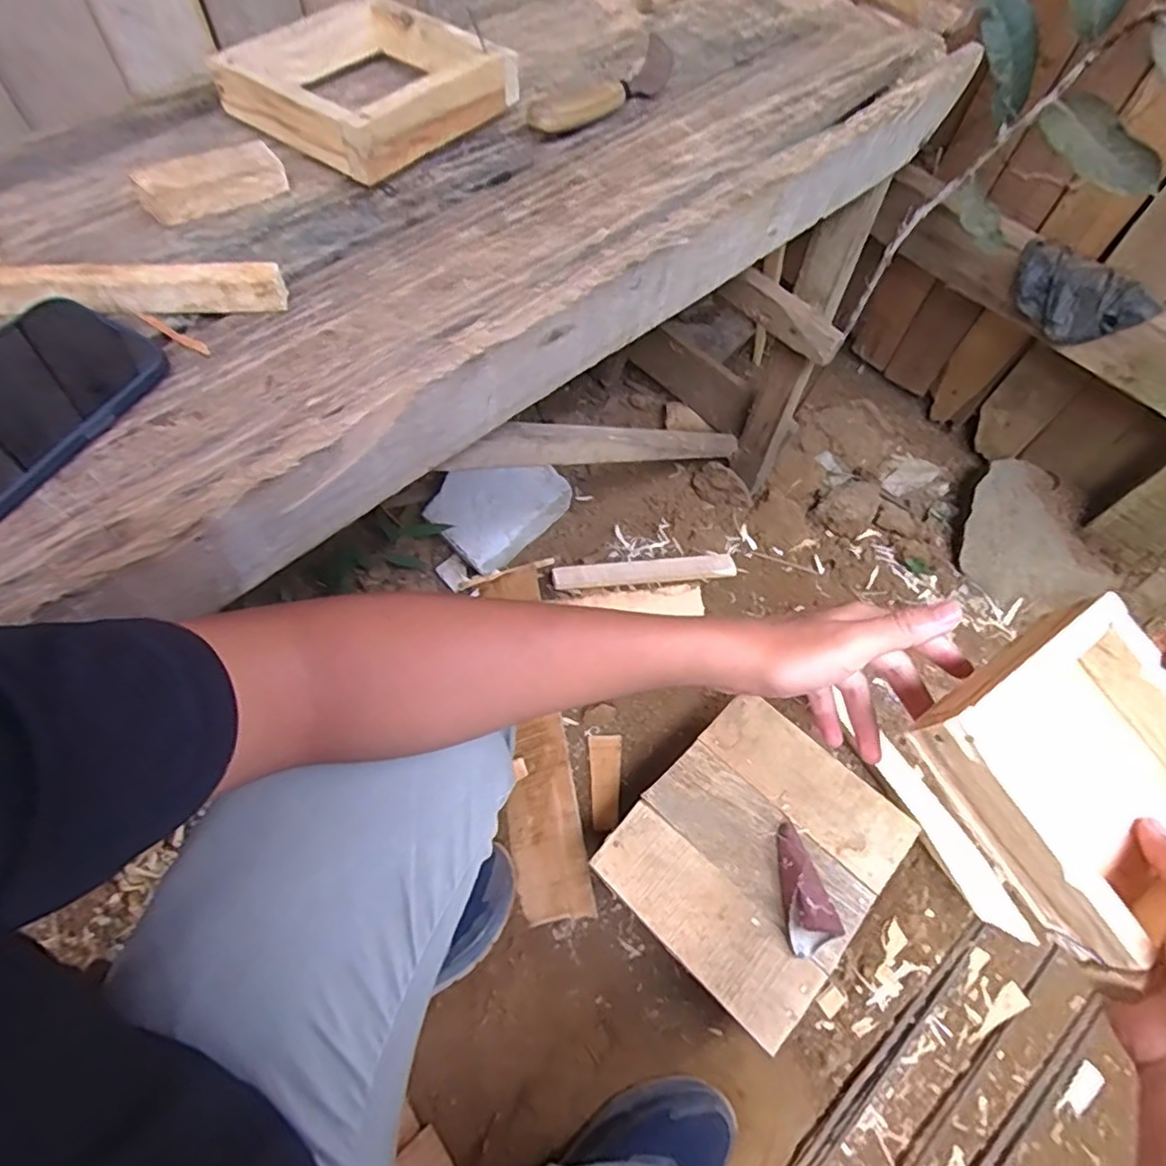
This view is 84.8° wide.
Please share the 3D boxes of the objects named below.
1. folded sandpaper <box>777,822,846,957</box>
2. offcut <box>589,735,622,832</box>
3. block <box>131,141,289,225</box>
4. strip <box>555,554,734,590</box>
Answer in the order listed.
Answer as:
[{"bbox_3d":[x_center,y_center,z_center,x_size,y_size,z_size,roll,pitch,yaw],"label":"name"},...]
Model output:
[{"bbox_3d":[0.220,0.308,0.648,0.048,0.022,0.117,-10,64,-6],"label":"folded sandpaper"},{"bbox_3d":[0.029,0.256,0.825,0.042,0.004,0.125,-7,49,10],"label":"offcut"},{"bbox_3d":[-0.236,-0.256,0.407,0.085,0.024,0.027,-24,66,-12],"label":"block"},{"bbox_3d":[0.097,-0.016,1.006,0.284,0.018,0.043,-6,64,-4],"label":"strip"}]

